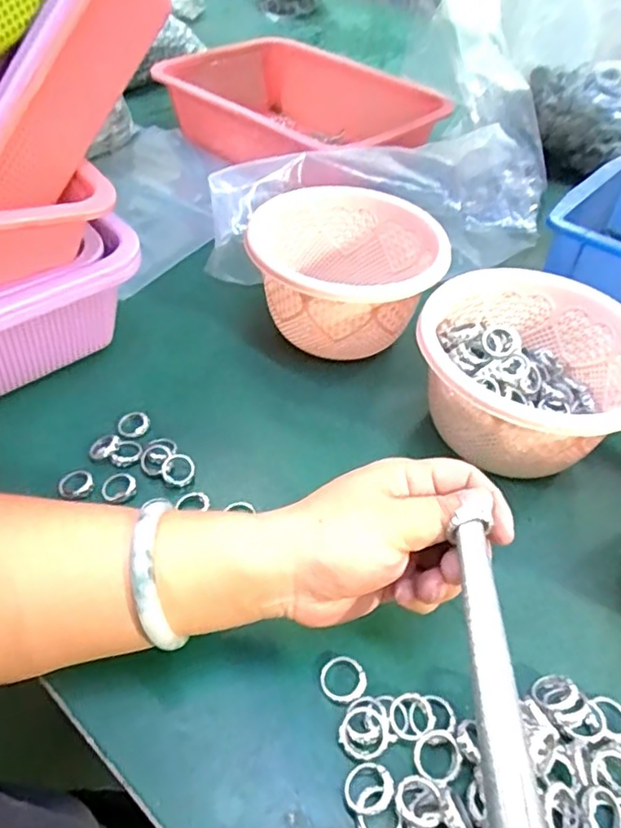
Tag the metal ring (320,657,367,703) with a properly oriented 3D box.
[{"bbox_3d":[0.017,0.135,0.305,0.022,0.004,0.022,-3,51,3],"label":"metal ring"}]

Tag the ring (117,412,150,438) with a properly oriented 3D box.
[{"bbox_3d":[-0.123,0.006,0.416,0.022,0.004,0.023,2,46,-2],"label":"ring"}]

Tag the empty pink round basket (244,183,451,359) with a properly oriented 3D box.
[{"bbox_3d":[0.026,-0.105,0.479,0.134,0.089,0.139,2,46,-2],"label":"empty pink round basket"}]

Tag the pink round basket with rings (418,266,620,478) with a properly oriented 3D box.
[{"bbox_3d":[0.144,-0.022,0.412,0.141,0.087,0.136,3,47,-3],"label":"pink round basket with rings"}]

